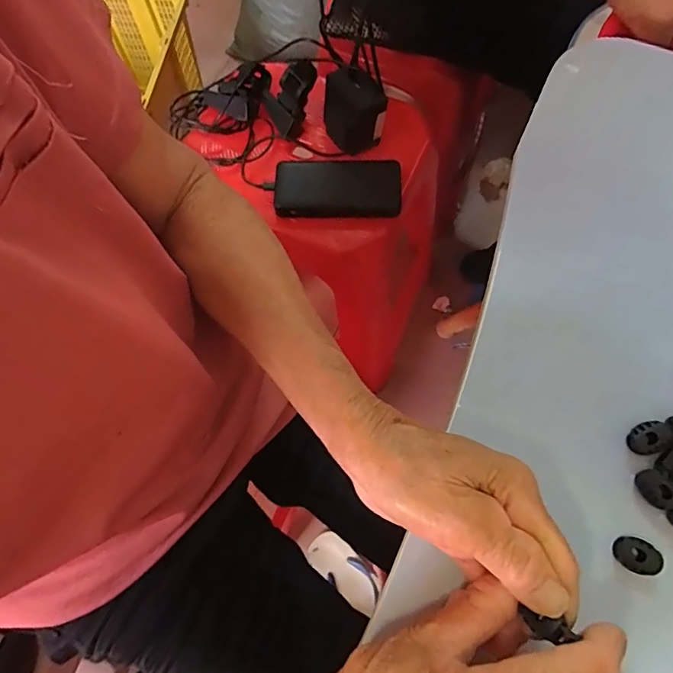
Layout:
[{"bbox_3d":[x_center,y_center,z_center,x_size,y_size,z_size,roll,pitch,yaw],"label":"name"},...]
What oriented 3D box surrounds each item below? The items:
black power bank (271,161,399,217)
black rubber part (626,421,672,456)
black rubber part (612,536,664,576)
[{"bbox_3d":[0.001,-0.184,0.602,0.151,0.020,0.079,0,70,3],"label":"black power bank"},{"bbox_3d":[0.176,0.057,0.275,0.023,0.006,0.017,-27,79,9],"label":"black rubber part"},{"bbox_3d":[0.158,0.116,0.258,0.020,0.009,0.016,22,73,10],"label":"black rubber part"}]

